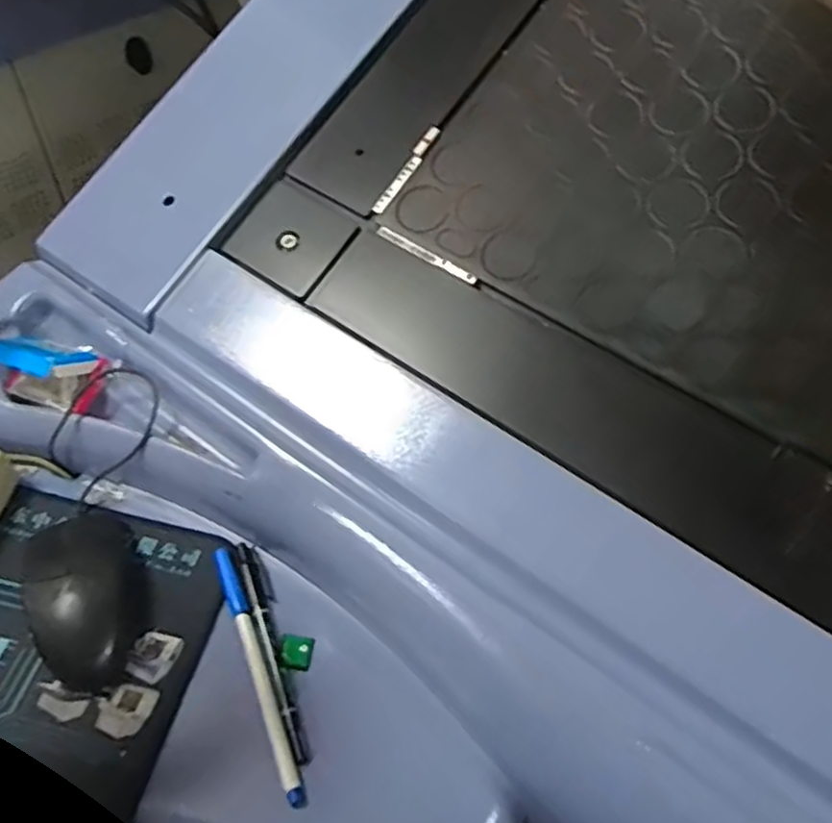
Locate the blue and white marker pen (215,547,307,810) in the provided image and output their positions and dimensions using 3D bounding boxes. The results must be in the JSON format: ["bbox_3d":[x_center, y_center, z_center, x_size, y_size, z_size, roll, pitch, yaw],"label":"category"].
[{"bbox_3d":[-0.095,0.154,0.438,0.013,0.010,0.158,-17,56,-17],"label":"blue and white marker pen"}]

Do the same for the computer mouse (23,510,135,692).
[{"bbox_3d":[-0.207,0.107,0.452,0.061,0.036,0.123,-16,56,-16],"label":"computer mouse"}]

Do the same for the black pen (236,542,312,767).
[{"bbox_3d":[-0.088,0.143,0.449,0.015,0.014,0.141,-14,55,-15],"label":"black pen"}]

